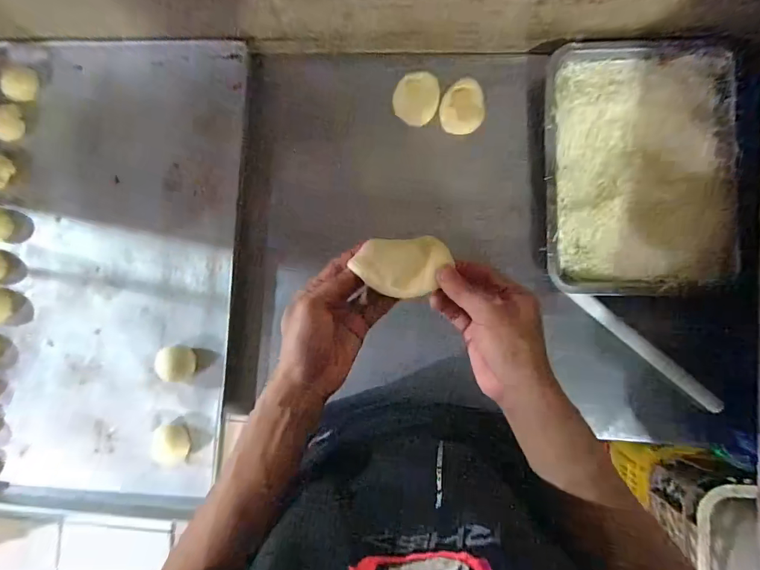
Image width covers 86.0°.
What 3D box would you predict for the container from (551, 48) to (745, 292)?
[{"bbox_3d":[0.353,-0.165,0.556,0.241,0.053,0.346,0,87,4],"label":"container"}]

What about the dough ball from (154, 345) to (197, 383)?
[{"bbox_3d":[-0.297,0.116,0.604,0.053,0.037,0.051,0,87,3],"label":"dough ball"}]

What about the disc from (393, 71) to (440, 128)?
[{"bbox_3d":[0.054,-0.275,0.602,0.065,0.007,0.071,7,111,-3],"label":"disc"}]

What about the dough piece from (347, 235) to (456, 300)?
[{"bbox_3d":[0.019,-0.016,0.379,0.085,0.013,0.053,-1,87,3],"label":"dough piece"}]

